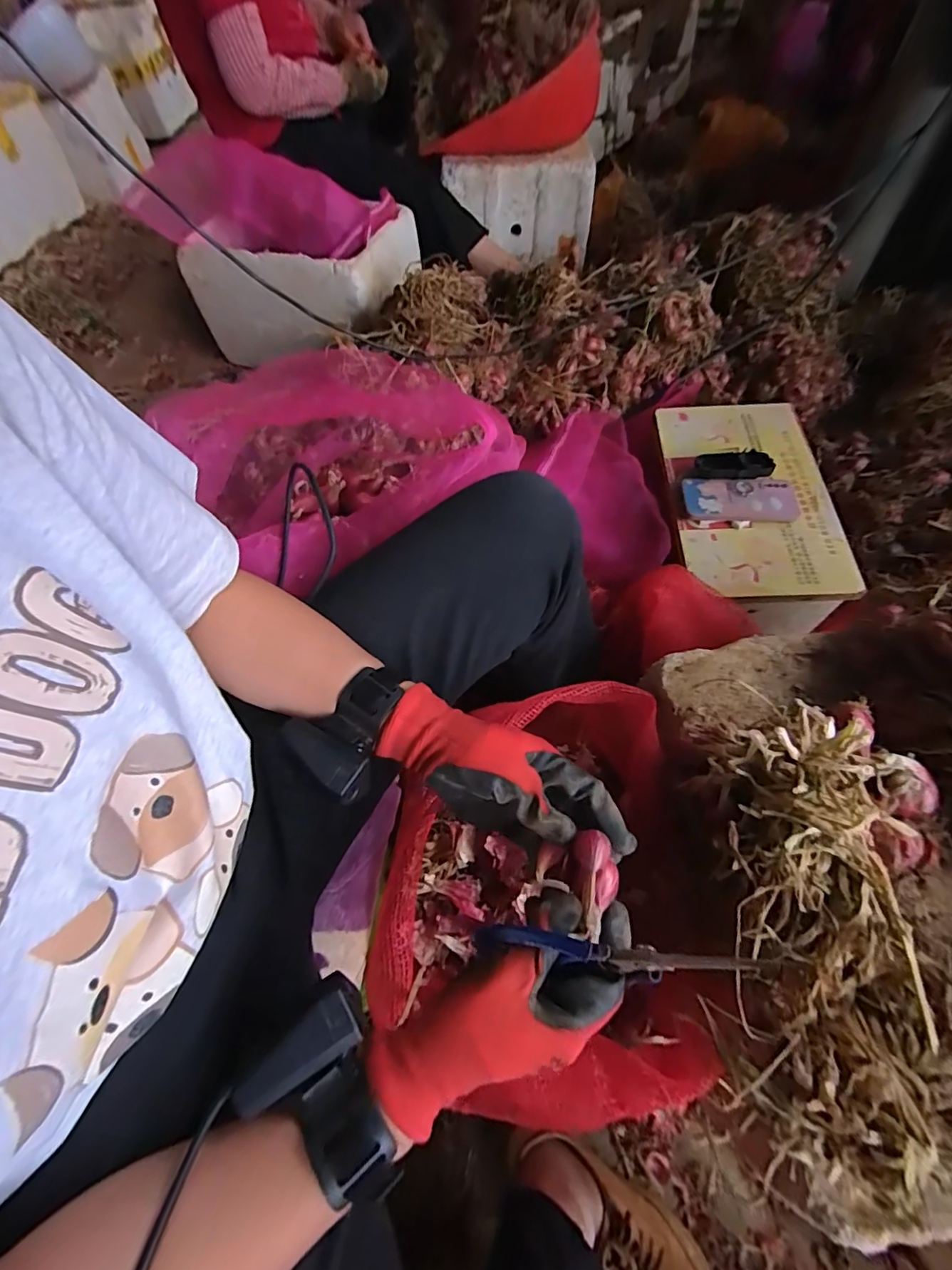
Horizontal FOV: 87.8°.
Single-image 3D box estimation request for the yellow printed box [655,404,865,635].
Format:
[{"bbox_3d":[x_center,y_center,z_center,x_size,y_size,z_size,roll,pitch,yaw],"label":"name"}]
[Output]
[{"bbox_3d":[0.430,-0.207,0.812,0.240,0.107,0.407,2,62,5],"label":"yellow printed box"}]

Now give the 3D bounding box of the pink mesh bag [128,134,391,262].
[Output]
[{"bbox_3d":[-0.454,-0.920,1.062,0.489,0.148,0.198,11,64,10],"label":"pink mesh bag"}]

